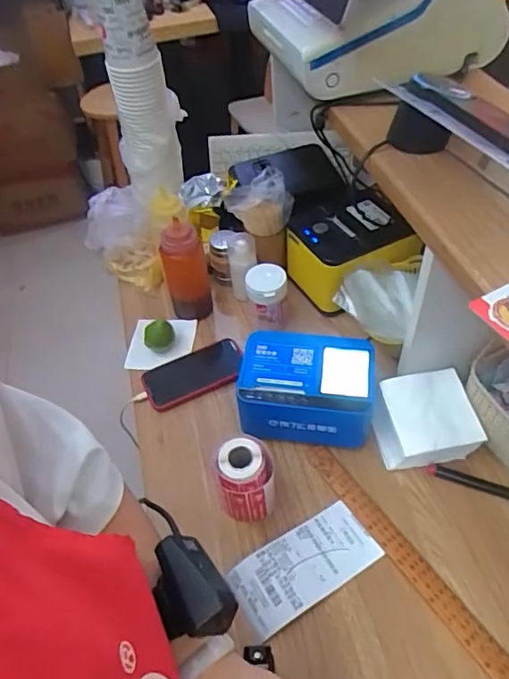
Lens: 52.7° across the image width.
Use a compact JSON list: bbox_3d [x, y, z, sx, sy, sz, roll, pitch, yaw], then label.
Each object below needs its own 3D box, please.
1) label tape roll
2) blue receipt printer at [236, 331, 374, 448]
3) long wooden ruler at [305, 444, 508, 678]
[{"bbox_3d":[-0.009,0.169,0.614,0.060,0.084,0.068,-3,49,2],"label":"label tape roll"},{"bbox_3d":[0.067,0.066,0.684,0.168,0.119,0.110,4,49,8],"label":"blue receipt printer"},{"bbox_3d":[0.214,0.293,0.539,0.035,0.008,0.492,-29,53,-20],"label":"long wooden ruler"}]

